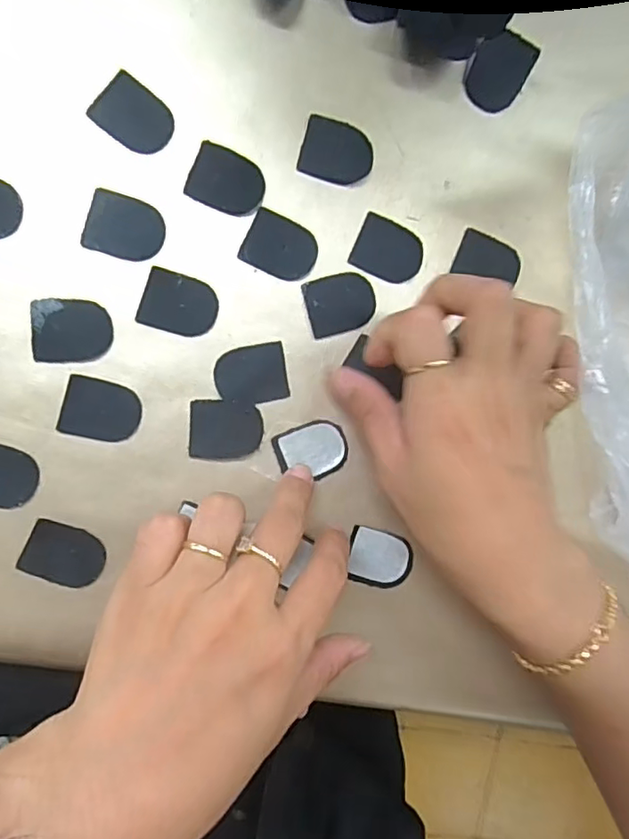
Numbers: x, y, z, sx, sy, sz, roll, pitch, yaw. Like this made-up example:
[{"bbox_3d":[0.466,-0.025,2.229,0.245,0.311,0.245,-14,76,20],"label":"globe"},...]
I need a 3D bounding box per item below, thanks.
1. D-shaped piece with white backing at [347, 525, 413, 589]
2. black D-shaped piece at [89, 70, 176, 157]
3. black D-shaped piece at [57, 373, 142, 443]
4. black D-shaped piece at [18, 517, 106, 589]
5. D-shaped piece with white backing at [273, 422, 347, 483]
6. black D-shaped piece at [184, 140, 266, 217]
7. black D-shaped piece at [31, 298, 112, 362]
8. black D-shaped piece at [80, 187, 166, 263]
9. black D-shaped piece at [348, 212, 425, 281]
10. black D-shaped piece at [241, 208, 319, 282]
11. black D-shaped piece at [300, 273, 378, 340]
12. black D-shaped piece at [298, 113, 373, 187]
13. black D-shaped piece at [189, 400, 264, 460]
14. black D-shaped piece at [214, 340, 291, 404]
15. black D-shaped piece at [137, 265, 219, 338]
[{"bbox_3d":[0.033,0.070,0.284,0.032,0.004,0.027,13,91,-9],"label":"D-shaped piece with white backing"},{"bbox_3d":[-0.081,-0.137,0.258,0.033,0.004,0.026,37,87,-9],"label":"black D-shaped piece"},{"bbox_3d":[-0.097,-0.004,0.260,0.033,0.004,0.027,13,91,-9],"label":"black D-shaped piece"},{"bbox_3d":[-0.114,0.062,0.259,0.035,0.004,0.025,22,89,-9],"label":"black D-shaped piece"},{"bbox_3d":[0.000,0.016,0.277,0.035,0.004,0.027,-23,96,-7],"label":"D-shaped piece with white backing"},{"bbox_3d":[-0.040,-0.111,0.266,0.034,0.004,0.027,20,89,-9],"label":"black D-shaped piece"},{"bbox_3d":[-0.109,-0.040,0.257,0.033,0.004,0.028,-1,93,-9],"label":"black D-shaped piece"},{"bbox_3d":[-0.086,-0.088,0.260,0.033,0.004,0.028,15,90,-9],"label":"black D-shaped piece"},{"bbox_3d":[0.037,-0.083,0.279,0.033,0.004,0.028,23,89,-9],"label":"black D-shaped piece"},{"bbox_3d":[-0.016,-0.082,0.270,0.034,0.004,0.027,25,89,-9],"label":"black D-shaped piece"},{"bbox_3d":[0.013,-0.056,0.276,0.033,0.004,0.027,-15,95,-8],"label":"black D-shaped piece"},{"bbox_3d":[0.011,-0.128,0.273,0.034,0.004,0.028,13,91,-9],"label":"black D-shaped piece"},{"bbox_3d":[-0.042,0.005,0.270,0.033,0.004,0.027,2,92,-9],"label":"black D-shaped piece"},{"bbox_3d":[-0.030,-0.021,0.272,0.033,0.004,0.027,-10,94,-8],"label":"black D-shaped piece"},{"bbox_3d":[-0.062,-0.053,0.264,0.033,0.004,0.027,16,90,-9],"label":"black D-shaped piece"}]

